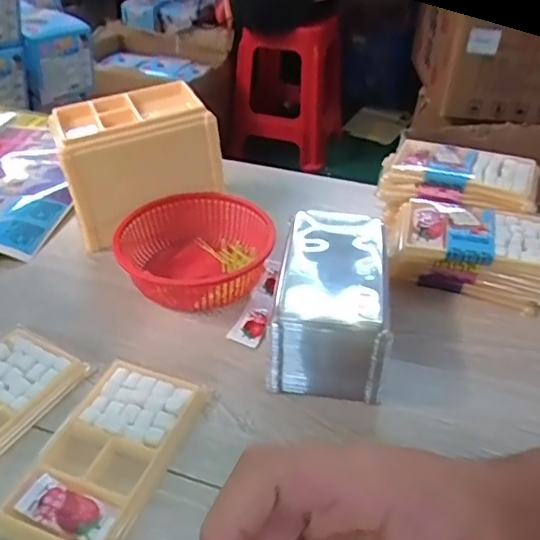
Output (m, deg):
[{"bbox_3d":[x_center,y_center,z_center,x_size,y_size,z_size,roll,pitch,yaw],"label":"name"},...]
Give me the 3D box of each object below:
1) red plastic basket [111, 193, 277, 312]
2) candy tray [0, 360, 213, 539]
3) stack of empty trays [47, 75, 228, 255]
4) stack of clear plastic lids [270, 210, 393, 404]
[{"bbox_3d":[-0.064,-0.016,0.508,0.127,0.043,0.136,11,39,12],"label":"red plastic basket"},{"bbox_3d":[-0.102,0.117,0.362,0.075,0.014,0.135,15,40,15],"label":"candy tray"},{"bbox_3d":[-0.129,-0.103,0.552,0.144,0.115,0.086,-14,41,-20],"label":"stack of empty trays"},{"bbox_3d":[0.047,0.022,0.434,0.077,0.084,0.143,7,38,5],"label":"stack of clear plastic lids"}]

